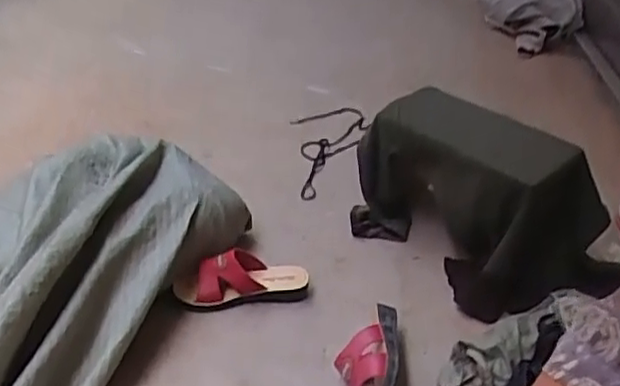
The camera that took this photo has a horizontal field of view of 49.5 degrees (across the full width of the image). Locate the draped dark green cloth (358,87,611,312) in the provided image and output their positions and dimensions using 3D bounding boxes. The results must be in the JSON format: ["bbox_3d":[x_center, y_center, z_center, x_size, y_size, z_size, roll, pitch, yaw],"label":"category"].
[{"bbox_3d":[0.321,-0.001,1.318,0.280,0.231,0.424,-22,44,-36],"label":"draped dark green cloth"}]

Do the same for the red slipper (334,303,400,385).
[{"bbox_3d":[0.091,0.251,1.042,0.095,0.097,0.222,6,34,4],"label":"red slipper"}]

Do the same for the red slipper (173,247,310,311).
[{"bbox_3d":[-0.121,0.148,1.203,0.237,0.084,0.092,-6,35,-14],"label":"red slipper"}]

